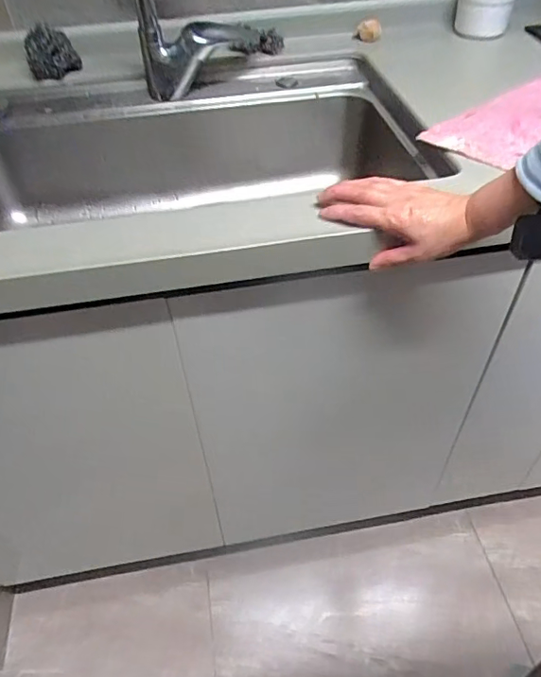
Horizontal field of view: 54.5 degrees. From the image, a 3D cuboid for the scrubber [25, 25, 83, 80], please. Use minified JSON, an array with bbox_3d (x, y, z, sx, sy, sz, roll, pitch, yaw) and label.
[{"bbox_3d":[-0.334,-0.437,0.800,0.074,0.065,0.033,-17,53,-15],"label":"scrubber"}]

